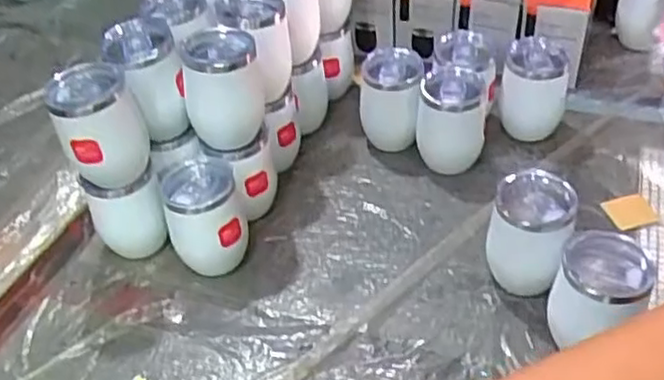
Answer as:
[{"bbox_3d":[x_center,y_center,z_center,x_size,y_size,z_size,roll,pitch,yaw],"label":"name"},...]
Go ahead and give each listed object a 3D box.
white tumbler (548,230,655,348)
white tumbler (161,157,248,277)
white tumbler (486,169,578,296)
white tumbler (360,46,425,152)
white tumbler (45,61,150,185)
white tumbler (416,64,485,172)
[{"bbox_3d":[0.245,0.110,0.653,0.072,0.123,0.085,0,42,6],"label":"white tumbler"},{"bbox_3d":[-0.139,0.033,0.780,0.078,0.109,0.078,-3,41,3],"label":"white tumbler"},{"bbox_3d":[0.204,0.046,0.725,0.075,0.132,0.071,8,43,15],"label":"white tumbler"},{"bbox_3d":[0.080,-0.116,0.923,0.077,0.114,0.079,-3,41,3],"label":"white tumbler"},{"bbox_3d":[-0.240,-0.065,0.734,0.086,0.112,0.073,-19,43,-15],"label":"white tumbler"},{"bbox_3d":[0.151,-0.085,0.884,0.077,0.119,0.074,4,42,11],"label":"white tumbler"}]

